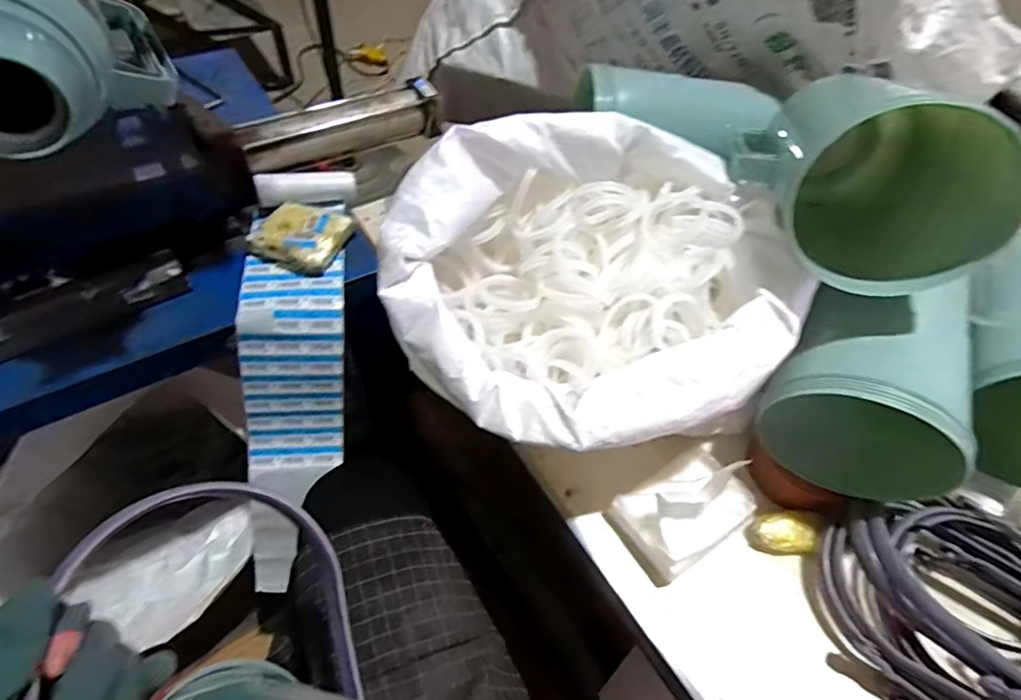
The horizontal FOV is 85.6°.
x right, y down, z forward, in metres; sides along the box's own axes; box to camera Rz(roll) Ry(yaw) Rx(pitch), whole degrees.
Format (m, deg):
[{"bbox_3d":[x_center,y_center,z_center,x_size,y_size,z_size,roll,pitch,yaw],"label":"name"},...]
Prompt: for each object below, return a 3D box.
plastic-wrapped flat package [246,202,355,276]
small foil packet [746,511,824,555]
[{"bbox_3d":[-0.243,-0.136,0.651,0.093,0.030,0.089,24,55,12],"label":"plastic-wrapped flat package"},{"bbox_3d":[0.275,0.186,0.556,0.066,0.023,0.041,-4,54,-8],"label":"small foil packet"}]

